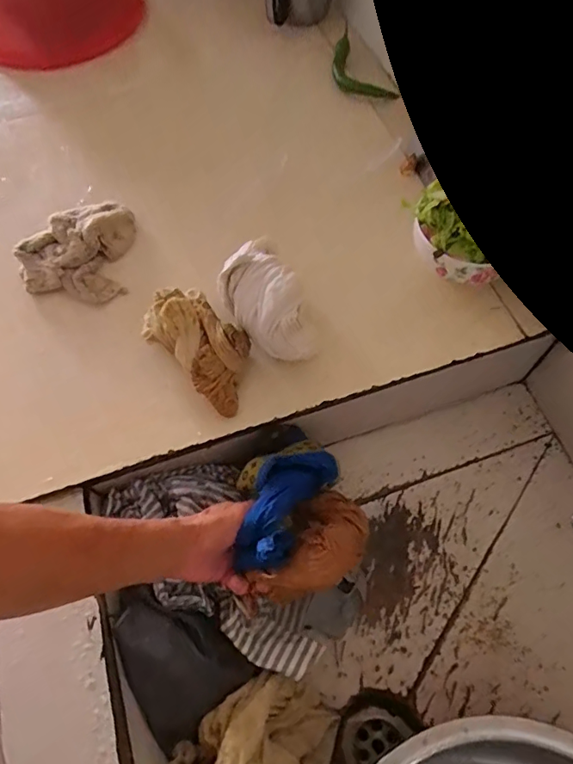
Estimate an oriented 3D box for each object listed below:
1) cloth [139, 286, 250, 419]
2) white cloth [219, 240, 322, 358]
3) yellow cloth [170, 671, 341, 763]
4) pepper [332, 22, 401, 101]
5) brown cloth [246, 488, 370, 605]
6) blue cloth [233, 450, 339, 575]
[{"bbox_3d":[-0.088,-0.041,0.511,0.144,0.062,0.078,41,71,19],"label":"cloth"},{"bbox_3d":[-0.022,-0.090,0.510,0.080,0.060,0.143,-25,65,-11],"label":"white cloth"},{"bbox_3d":[-0.028,0.346,0.447,0.155,0.089,0.106,-33,67,-15],"label":"yellow cloth"},{"bbox_3d":[0.107,-0.479,0.748,0.066,0.025,0.141,-32,80,-14],"label":"pepper"},{"bbox_3d":[0.031,0.161,0.472,0.073,0.044,0.122,39,70,19],"label":"brown cloth"},{"bbox_3d":[-0.004,0.114,0.465,0.063,0.041,0.131,29,66,15],"label":"blue cloth"}]

